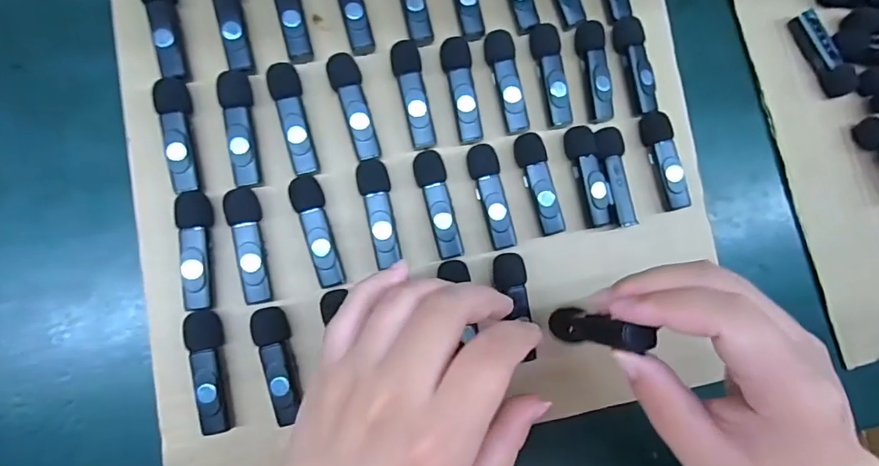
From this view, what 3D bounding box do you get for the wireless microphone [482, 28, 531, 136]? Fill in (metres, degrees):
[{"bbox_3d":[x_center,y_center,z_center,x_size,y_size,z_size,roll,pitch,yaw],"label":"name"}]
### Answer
[{"bbox_3d":[0.043,-0.095,0.308,0.016,0.011,0.064,-13,87,-9],"label":"wireless microphone"}]

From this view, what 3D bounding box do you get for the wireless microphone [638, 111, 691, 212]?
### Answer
[{"bbox_3d":[0.147,-0.047,0.321,0.015,0.017,0.065,-16,88,-9],"label":"wireless microphone"}]

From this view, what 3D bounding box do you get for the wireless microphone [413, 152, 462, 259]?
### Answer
[{"bbox_3d":[-0.001,-0.017,0.295,0.019,0.013,0.065,-12,87,-9],"label":"wireless microphone"}]

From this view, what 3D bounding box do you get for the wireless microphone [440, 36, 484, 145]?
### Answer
[{"bbox_3d":[0.014,-0.088,0.302,0.018,0.011,0.065,-9,86,-9],"label":"wireless microphone"}]

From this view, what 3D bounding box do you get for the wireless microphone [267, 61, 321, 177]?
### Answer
[{"bbox_3d":[-0.085,-0.066,0.287,0.017,0.017,0.065,-12,87,-9],"label":"wireless microphone"}]

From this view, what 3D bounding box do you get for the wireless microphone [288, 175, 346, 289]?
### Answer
[{"bbox_3d":[-0.071,-0.001,0.284,0.018,0.018,0.064,-15,87,-9],"label":"wireless microphone"}]

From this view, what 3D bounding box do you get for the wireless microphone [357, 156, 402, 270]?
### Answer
[{"bbox_3d":[-0.035,-0.013,0.291,0.018,0.017,0.061,-10,87,-9],"label":"wireless microphone"}]

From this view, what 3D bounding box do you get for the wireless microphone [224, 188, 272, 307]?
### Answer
[{"bbox_3d":[-0.106,0.007,0.274,0.017,0.010,0.064,-10,86,-9],"label":"wireless microphone"}]

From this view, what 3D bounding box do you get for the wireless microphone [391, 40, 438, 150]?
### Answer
[{"bbox_3d":[-0.016,-0.084,0.299,0.017,0.014,0.065,-10,87,-9],"label":"wireless microphone"}]

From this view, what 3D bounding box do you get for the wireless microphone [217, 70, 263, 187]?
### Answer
[{"bbox_3d":[-0.114,-0.060,0.280,0.017,0.012,0.067,-7,86,-9],"label":"wireless microphone"}]

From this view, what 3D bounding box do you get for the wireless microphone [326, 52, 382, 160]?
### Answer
[{"bbox_3d":[-0.051,-0.074,0.294,0.018,0.015,0.063,-16,88,-9],"label":"wireless microphone"}]

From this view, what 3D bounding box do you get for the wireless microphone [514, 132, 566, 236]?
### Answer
[{"bbox_3d":[0.062,-0.030,0.306,0.017,0.013,0.063,-15,87,-9],"label":"wireless microphone"}]

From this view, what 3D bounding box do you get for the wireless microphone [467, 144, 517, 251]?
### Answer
[{"bbox_3d":[0.032,-0.022,0.300,0.018,0.009,0.064,-12,87,-9],"label":"wireless microphone"}]

